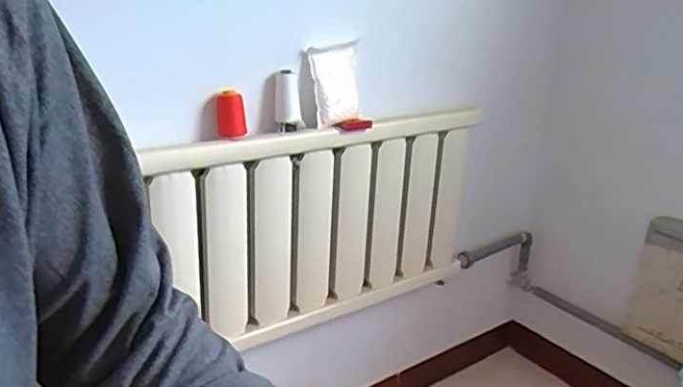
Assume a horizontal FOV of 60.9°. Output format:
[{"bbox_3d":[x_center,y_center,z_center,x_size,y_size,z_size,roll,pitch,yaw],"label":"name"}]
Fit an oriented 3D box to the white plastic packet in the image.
[{"bbox_3d":[-0.006,-0.252,1.341,0.132,0.178,0.045,-16,15,-29],"label":"white plastic packet"}]

